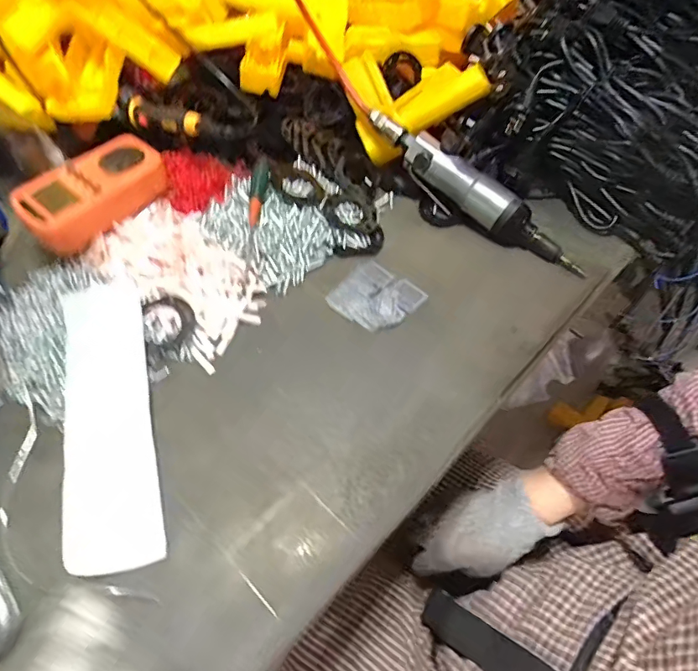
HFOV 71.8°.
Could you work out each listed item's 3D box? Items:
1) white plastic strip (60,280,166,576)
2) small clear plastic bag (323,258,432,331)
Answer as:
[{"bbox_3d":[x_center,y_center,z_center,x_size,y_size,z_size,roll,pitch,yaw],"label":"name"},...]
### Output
[{"bbox_3d":[-0.181,0.054,0.363,0.061,0.014,0.232,-12,57,-17],"label":"white plastic strip"},{"bbox_3d":[0.024,-0.036,0.447,0.072,0.004,0.067,35,61,20],"label":"small clear plastic bag"}]

